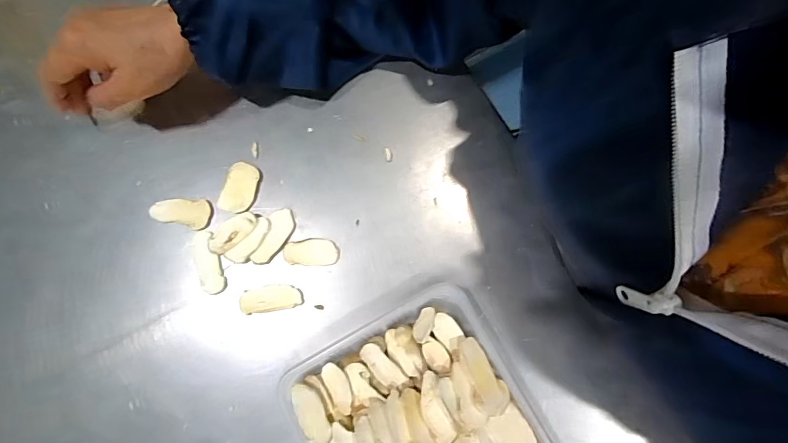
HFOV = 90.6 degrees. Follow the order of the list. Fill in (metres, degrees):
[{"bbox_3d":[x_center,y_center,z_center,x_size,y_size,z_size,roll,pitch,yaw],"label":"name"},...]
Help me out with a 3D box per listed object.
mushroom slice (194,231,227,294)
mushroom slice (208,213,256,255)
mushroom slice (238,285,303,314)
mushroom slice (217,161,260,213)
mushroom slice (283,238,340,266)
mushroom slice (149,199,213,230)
[{"bbox_3d":[-0.157,0.034,0.330,0.020,0.004,0.053,-16,79,-2],"label":"mushroom slice"},{"bbox_3d":[-0.138,0.008,0.330,0.045,0.006,0.024,-33,80,-5],"label":"mushroom slice"},{"bbox_3d":[-0.103,0.064,0.324,0.049,0.004,0.020,-10,78,0],"label":"mushroom slice"},{"bbox_3d":[-0.135,-0.030,0.339,0.029,0.004,0.044,14,79,4],"label":"mushroom slice"},{"bbox_3d":[-0.070,0.025,0.330,0.046,0.004,0.023,-2,79,1],"label":"mushroom slice"},{"bbox_3d":[-0.185,-0.007,0.337,0.052,0.004,0.025,0,79,2],"label":"mushroom slice"}]

